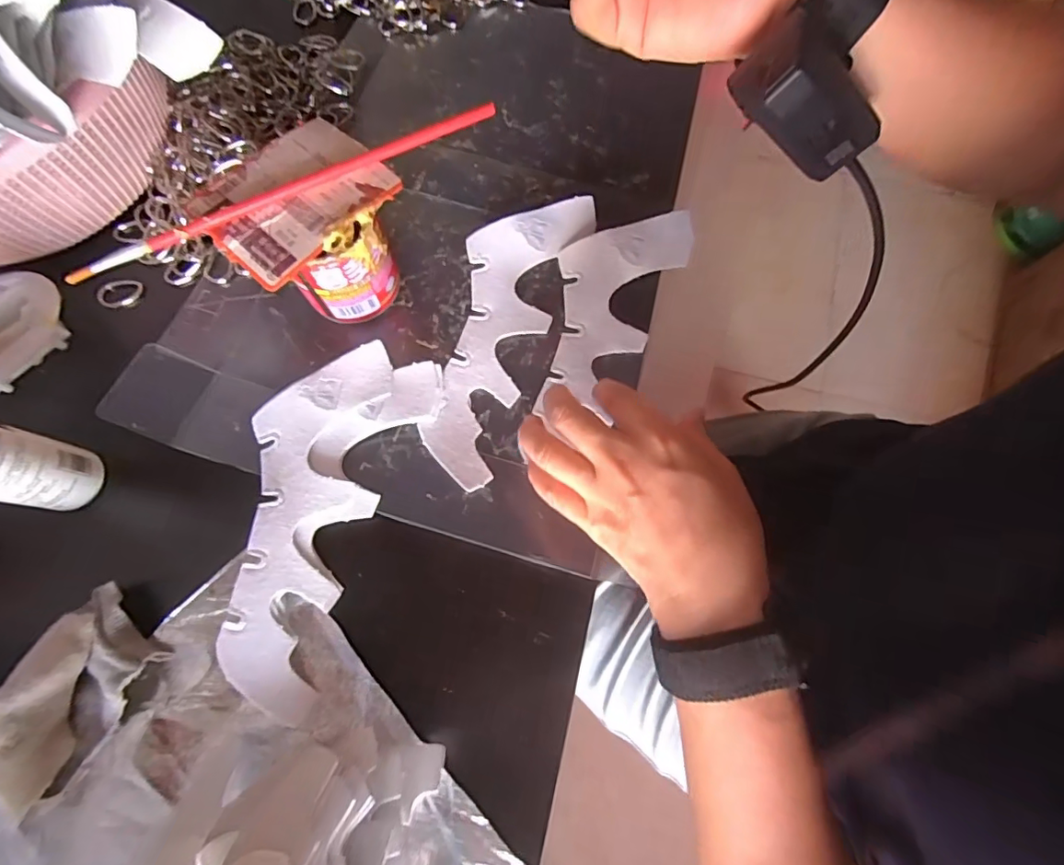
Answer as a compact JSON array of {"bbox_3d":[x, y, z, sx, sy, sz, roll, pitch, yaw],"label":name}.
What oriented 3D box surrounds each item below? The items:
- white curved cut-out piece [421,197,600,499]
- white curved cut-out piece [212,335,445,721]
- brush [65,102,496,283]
[{"bbox_3d":[-0.026,-0.074,0.344,0.070,0.015,0.210,21,74,5],"label":"white curved cut-out piece"},{"bbox_3d":[-0.134,0.042,0.309,0.096,0.010,0.209,19,74,2],"label":"white curved cut-out piece"},{"bbox_3d":[-0.134,-0.140,0.295,0.249,0.008,0.010,-28,76,-9],"label":"brush"}]

